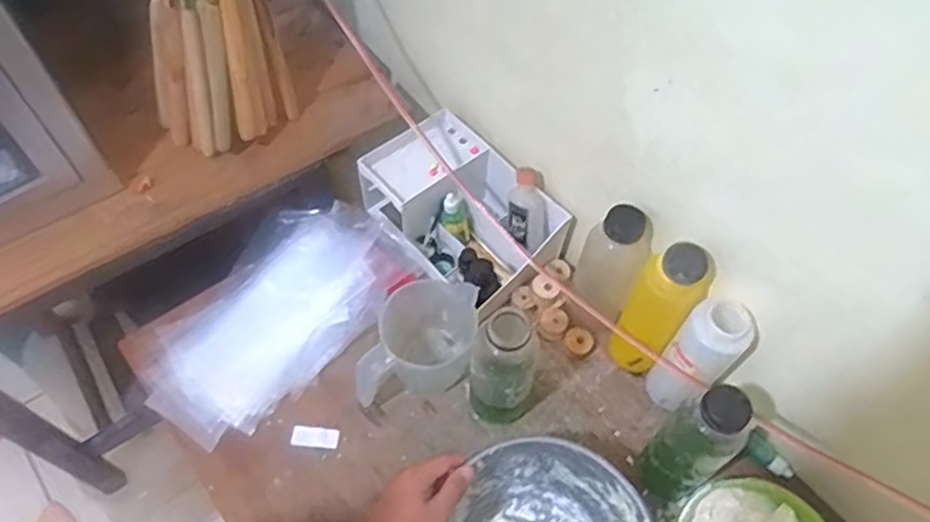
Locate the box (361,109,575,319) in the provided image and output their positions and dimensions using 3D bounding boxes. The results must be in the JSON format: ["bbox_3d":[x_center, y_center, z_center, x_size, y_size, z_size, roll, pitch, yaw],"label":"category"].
[{"bbox_3d":[-0.002,-0.065,0.827,0.149,0.096,0.233,-37,66,-23],"label":"box"}]

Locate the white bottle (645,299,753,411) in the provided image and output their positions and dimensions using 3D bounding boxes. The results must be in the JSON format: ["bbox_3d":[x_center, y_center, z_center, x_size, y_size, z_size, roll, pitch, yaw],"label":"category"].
[{"bbox_3d":[0.239,0.101,0.686,0.055,0.179,0.061,38,63,20],"label":"white bottle"}]

